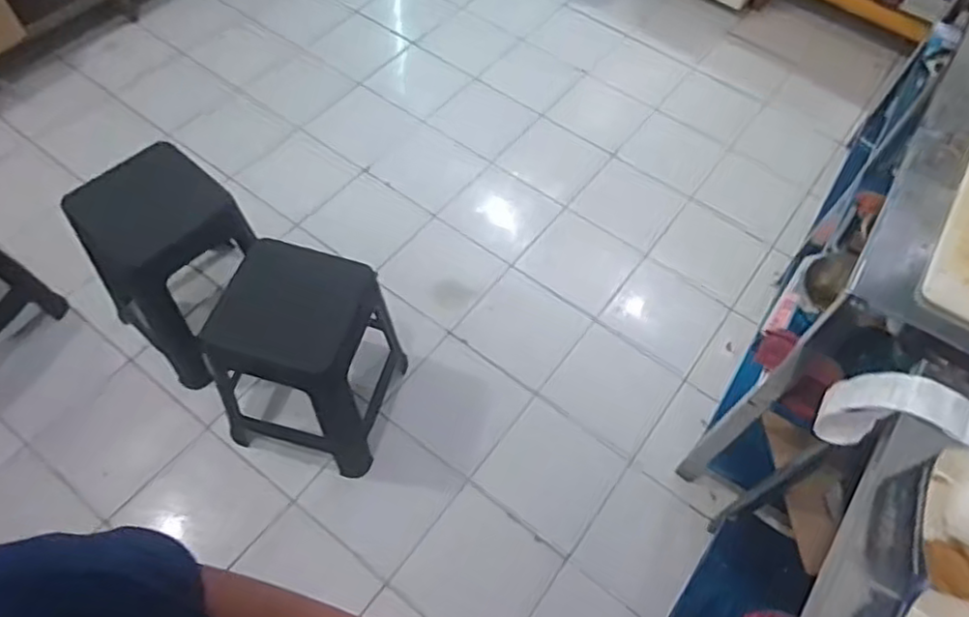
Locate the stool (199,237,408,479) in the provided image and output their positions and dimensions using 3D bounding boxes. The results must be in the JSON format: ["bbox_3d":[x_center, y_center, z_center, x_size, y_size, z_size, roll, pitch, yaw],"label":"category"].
[{"bbox_3d":[-0.407,0.124,1.490,0.349,0.477,0.329,13,58,4],"label":"stool"}]

